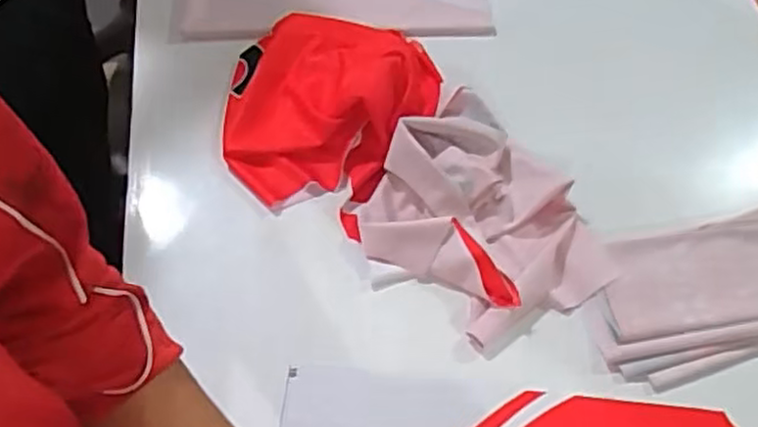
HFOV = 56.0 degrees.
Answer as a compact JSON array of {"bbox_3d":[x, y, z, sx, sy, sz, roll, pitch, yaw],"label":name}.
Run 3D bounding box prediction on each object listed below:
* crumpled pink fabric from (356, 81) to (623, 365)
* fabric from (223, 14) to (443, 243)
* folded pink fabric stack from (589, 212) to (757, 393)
[{"bbox_3d":[0.093,0.004,0.700,0.206,0.062,0.239,-25,62,-19],"label":"crumpled pink fabric"},{"bbox_3d":[-0.057,-0.114,0.751,0.214,0.076,0.234,13,57,5],"label":"fabric"},{"bbox_3d":[0.342,0.070,0.684,0.292,0.029,0.145,-14,59,-11],"label":"folded pink fabric stack"}]

